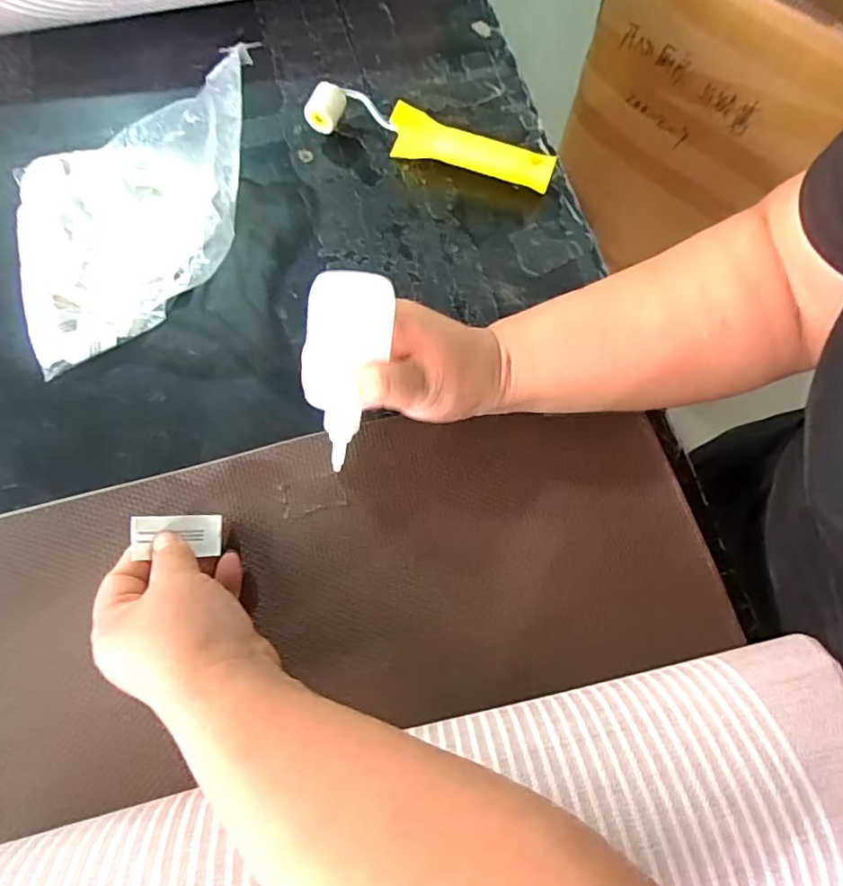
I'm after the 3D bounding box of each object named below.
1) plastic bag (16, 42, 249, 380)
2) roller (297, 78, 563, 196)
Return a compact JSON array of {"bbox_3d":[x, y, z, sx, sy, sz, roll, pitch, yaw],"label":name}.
[{"bbox_3d":[-0.199,-0.166,0.397,0.198,0.066,0.168,-17,73,-5],"label":"plastic bag"},{"bbox_3d":[0.008,-0.248,0.442,0.200,0.036,0.034,18,73,5],"label":"roller"}]

